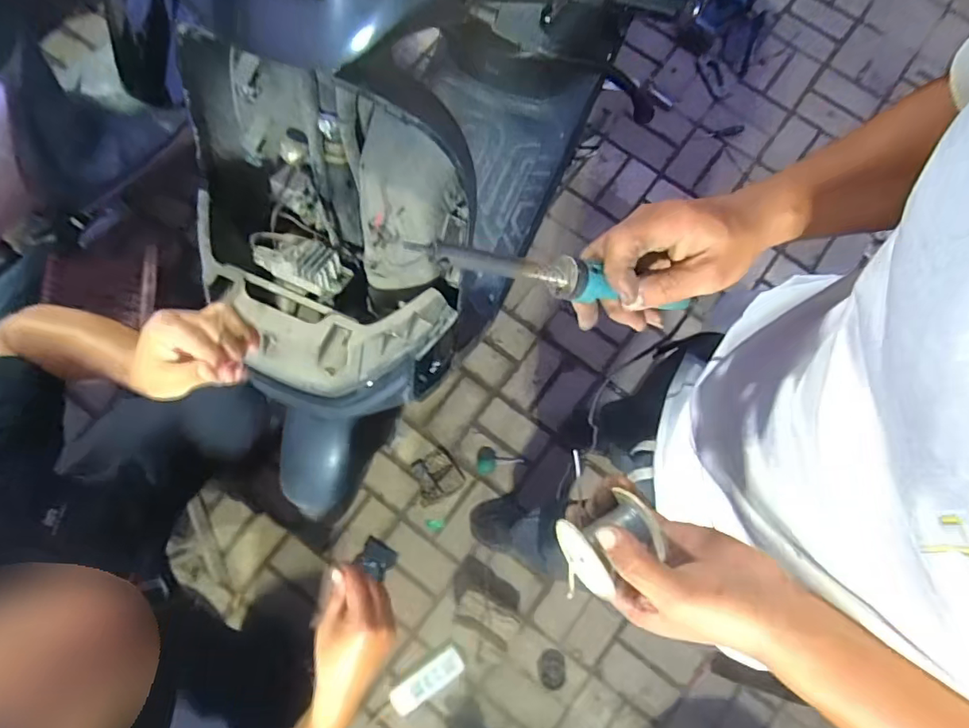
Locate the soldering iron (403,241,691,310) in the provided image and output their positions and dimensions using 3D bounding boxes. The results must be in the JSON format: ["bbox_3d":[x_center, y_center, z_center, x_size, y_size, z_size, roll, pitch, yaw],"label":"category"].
[{"bbox_3d":[0.046,-0.054,0.318,0.200,0.017,0.021,6,76,-31],"label":"soldering iron"}]

